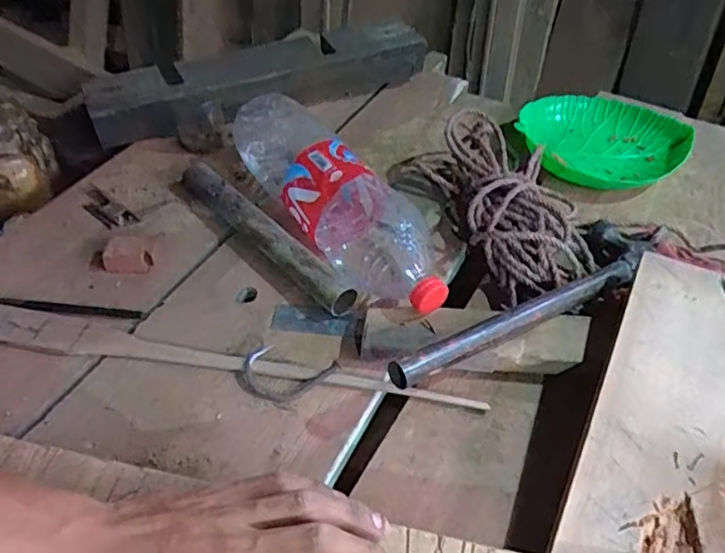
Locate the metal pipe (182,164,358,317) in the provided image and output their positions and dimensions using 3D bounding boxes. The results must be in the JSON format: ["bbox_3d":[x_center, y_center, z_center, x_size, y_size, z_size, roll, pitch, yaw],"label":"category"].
[{"bbox_3d":[-0.102,-0.046,0.560,0.031,0.028,0.254,-33,55,-29],"label":"metal pipe"}]

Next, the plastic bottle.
[{"bbox_3d":[-0.031,-0.077,0.558,0.074,0.084,0.321,-23,51,-22],"label":"plastic bottle"}]

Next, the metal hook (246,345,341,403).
[{"bbox_3d":[-0.060,0.079,0.454,0.071,0.010,0.043,15,47,13],"label":"metal hook"}]

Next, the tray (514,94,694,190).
[{"bbox_3d":[0.290,-0.163,0.694,0.201,0.037,0.162,6,46,4],"label":"tray"}]

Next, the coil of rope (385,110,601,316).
[{"bbox_3d":[0.139,-0.089,0.587,0.139,0.069,0.256,-20,50,-20],"label":"coil of rope"}]

